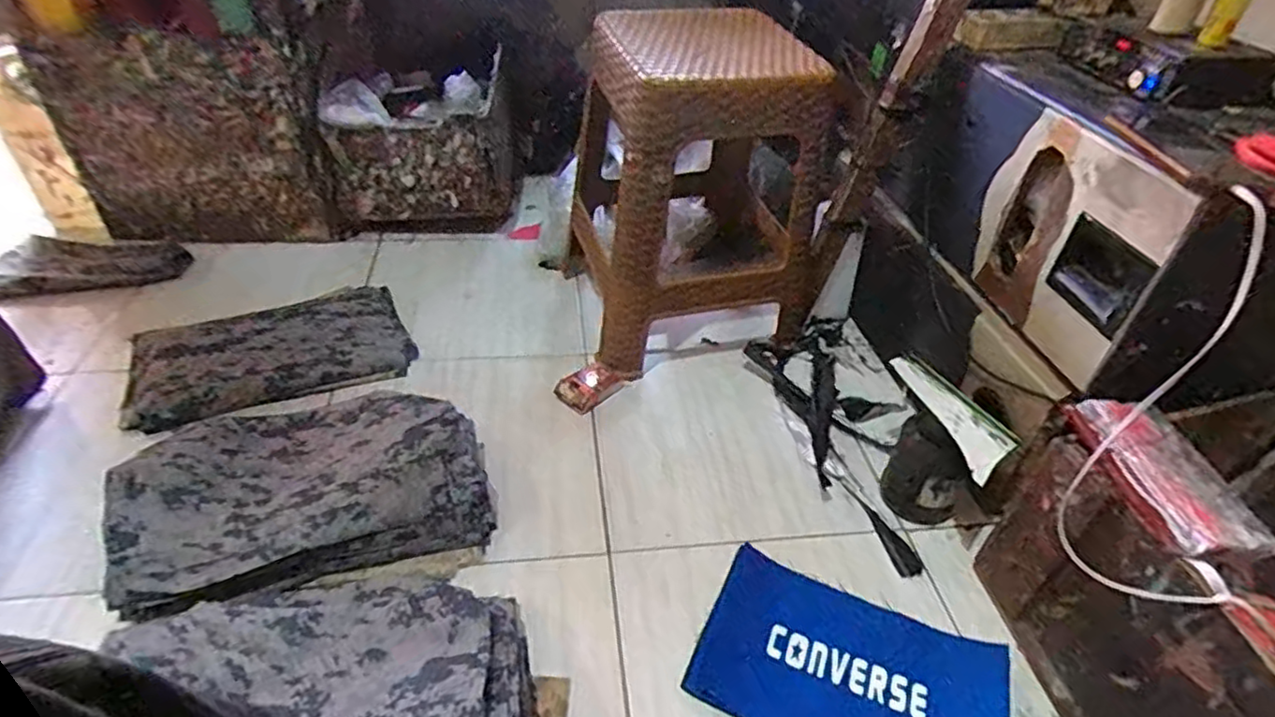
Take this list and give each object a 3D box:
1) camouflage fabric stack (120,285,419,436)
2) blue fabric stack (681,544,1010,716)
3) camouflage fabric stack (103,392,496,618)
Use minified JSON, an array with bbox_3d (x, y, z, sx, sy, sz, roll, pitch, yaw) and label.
[{"bbox_3d":[-0.610,-0.015,1.122,0.423,0.073,0.252,-10,41,-16],"label":"camouflage fabric stack"},{"bbox_3d":[0.227,0.336,0.713,0.307,0.042,0.178,17,41,17],"label":"blue fabric stack"},{"bbox_3d":[-0.420,0.161,0.858,0.405,0.088,0.289,-15,42,-21],"label":"camouflage fabric stack"}]

